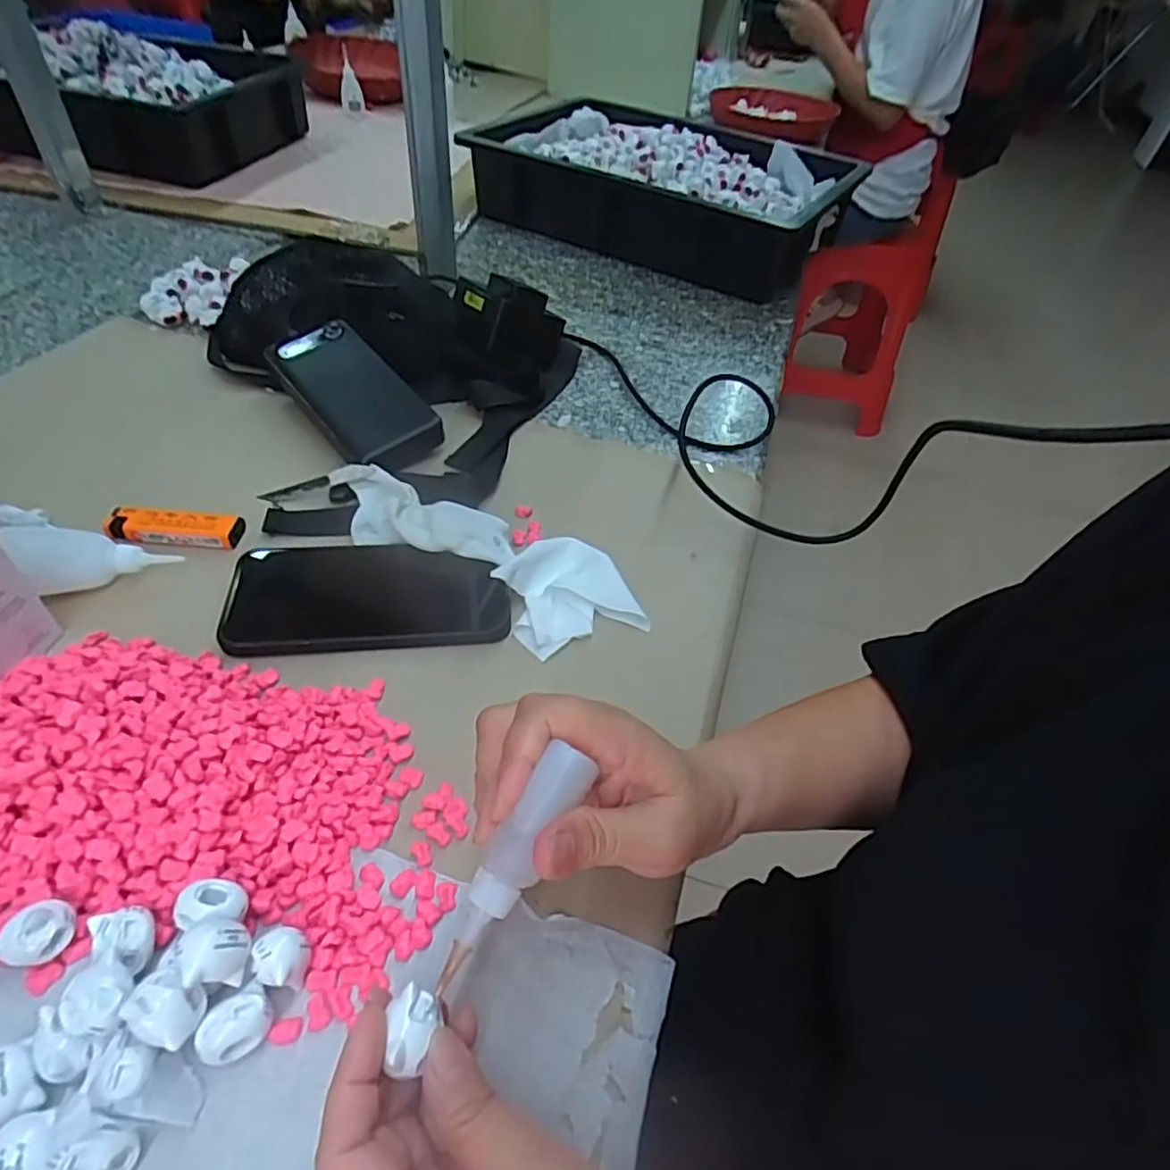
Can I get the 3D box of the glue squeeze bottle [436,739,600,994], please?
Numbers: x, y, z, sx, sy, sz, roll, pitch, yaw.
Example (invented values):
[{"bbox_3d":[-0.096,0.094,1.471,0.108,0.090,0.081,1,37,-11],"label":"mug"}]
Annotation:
[{"bbox_3d":[-0.026,0.099,0.237,0.017,0.018,0.089,29,87,21],"label":"glue squeeze bottle"}]

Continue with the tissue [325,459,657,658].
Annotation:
[{"bbox_3d":[-0.067,-0.030,0.432,0.228,0.028,0.081,28,49,20],"label":"tissue"}]

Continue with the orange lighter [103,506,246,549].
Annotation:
[{"bbox_3d":[-0.264,-0.039,0.431,0.082,0.010,0.020,4,45,-2],"label":"orange lighter"}]

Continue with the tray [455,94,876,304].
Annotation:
[{"bbox_3d":[0.107,-0.510,0.859,0.418,0.095,0.321,25,48,17],"label":"tray"}]

